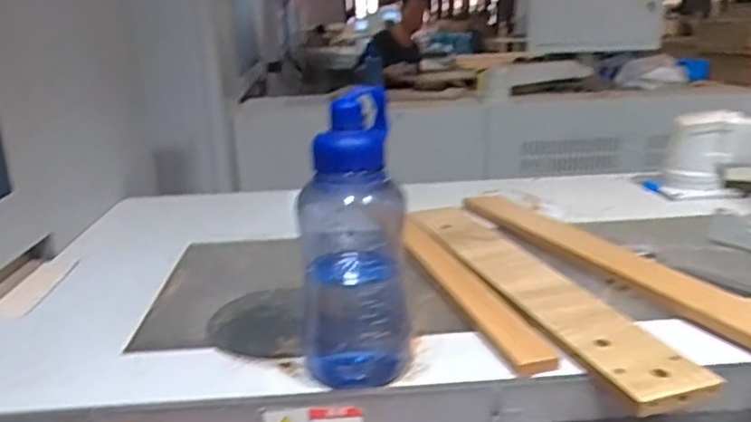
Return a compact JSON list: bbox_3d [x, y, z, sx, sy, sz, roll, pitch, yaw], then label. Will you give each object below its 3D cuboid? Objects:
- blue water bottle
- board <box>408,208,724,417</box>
[{"bbox_3d":[-0.023,0.033,0.581,0.097,0.256,0.104,-3,17,-2],"label":"blue water bottle"},{"bbox_3d":[0.182,0.084,0.773,0.108,0.020,0.541,-8,18,-19],"label":"board"}]

